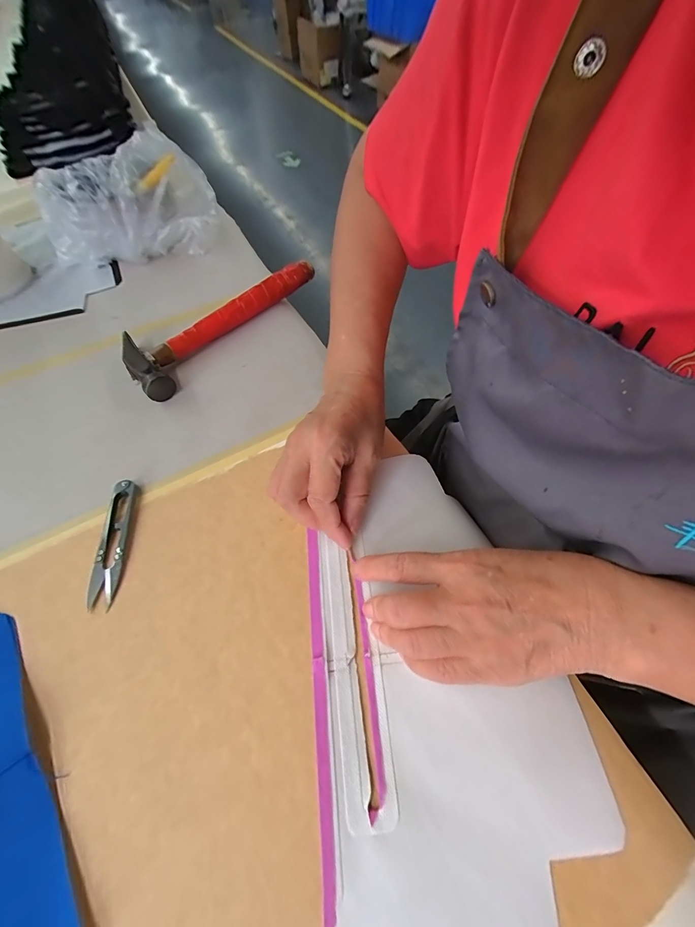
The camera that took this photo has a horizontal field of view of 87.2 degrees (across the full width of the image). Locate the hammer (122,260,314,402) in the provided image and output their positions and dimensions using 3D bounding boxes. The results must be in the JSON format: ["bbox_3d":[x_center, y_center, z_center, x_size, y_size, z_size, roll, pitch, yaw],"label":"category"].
[{"bbox_3d":[-0.148,-0.171,0.422,0.087,0.031,0.245,33,66,20],"label":"hammer"}]

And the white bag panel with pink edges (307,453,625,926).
[{"bbox_3d":[0.057,0.123,0.248,0.159,0.009,0.288,-6,59,-1],"label":"white bag panel with pink edges"}]

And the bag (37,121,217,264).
[{"bbox_3d":[-0.282,-0.342,0.481,0.198,0.116,0.109,-16,59,-7],"label":"bag"}]

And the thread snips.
[{"bbox_3d":[-0.188,0.061,0.294,0.021,0.011,0.101,-3,59,1],"label":"thread snips"}]

